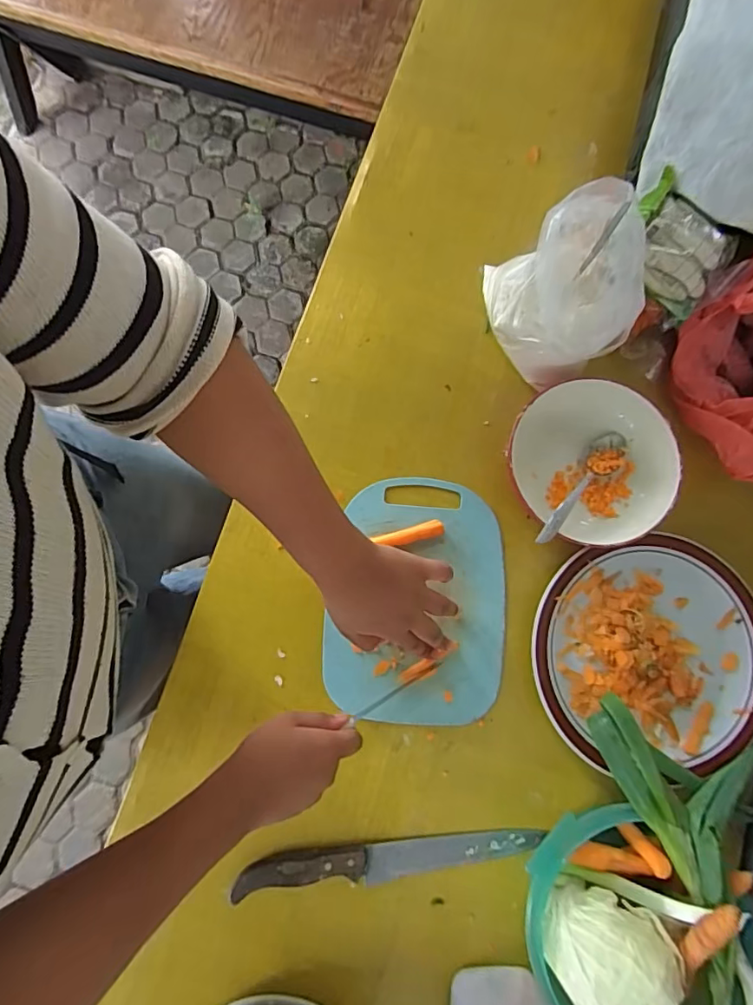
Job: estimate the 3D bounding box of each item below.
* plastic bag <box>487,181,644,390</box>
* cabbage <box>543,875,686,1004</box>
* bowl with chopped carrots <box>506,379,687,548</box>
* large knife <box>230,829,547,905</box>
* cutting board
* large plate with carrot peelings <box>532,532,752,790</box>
[{"bbox_3d":[0.186,-0.207,0.531,0.125,0.154,0.132,4,79,1],"label":"plastic bag"},{"bbox_3d":[0.190,0.372,0.430,0.092,0.071,0.091,0,79,0],"label":"cabbage"},{"bbox_3d":[0.223,-0.040,0.551,0.165,0.050,0.163,-23,80,-4],"label":"bowl with chopped carrots"},{"bbox_3d":[0.015,0.343,0.496,0.288,0.019,0.038,-3,79,-1],"label":"large knife"},{"bbox_3d":[0.043,0.099,0.549,0.181,0.009,0.246,4,79,1],"label":"cutting board"},{"bbox_3d":[0.280,0.154,0.532,0.231,0.022,0.221,0,79,0],"label":"large plate with carrot peelings"}]

